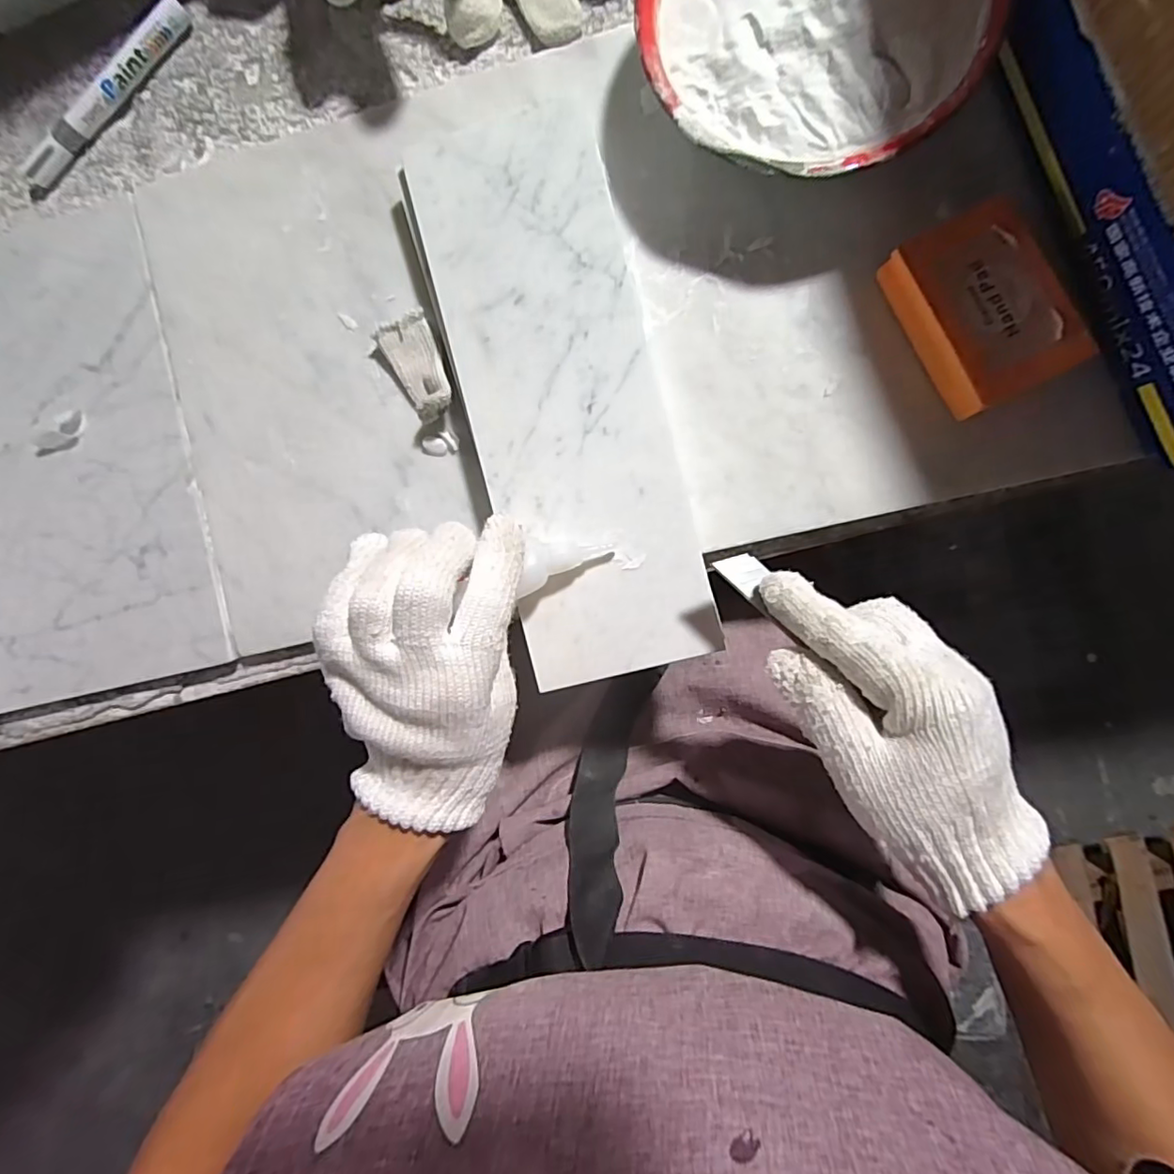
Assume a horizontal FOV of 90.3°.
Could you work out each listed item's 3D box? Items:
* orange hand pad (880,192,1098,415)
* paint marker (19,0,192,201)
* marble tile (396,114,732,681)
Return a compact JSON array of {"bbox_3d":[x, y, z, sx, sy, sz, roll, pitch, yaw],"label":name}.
[{"bbox_3d":[0.202,-0.141,0.301,0.060,0.034,0.092,-26,89,9],"label":"orange hand pad"},{"bbox_3d":[-0.308,-0.308,0.371,0.151,0.017,0.015,-42,85,4],"label":"paint marker"},{"bbox_3d":[-0.013,-0.098,0.312,0.106,0.004,0.291,-13,90,6],"label":"marble tile"}]

